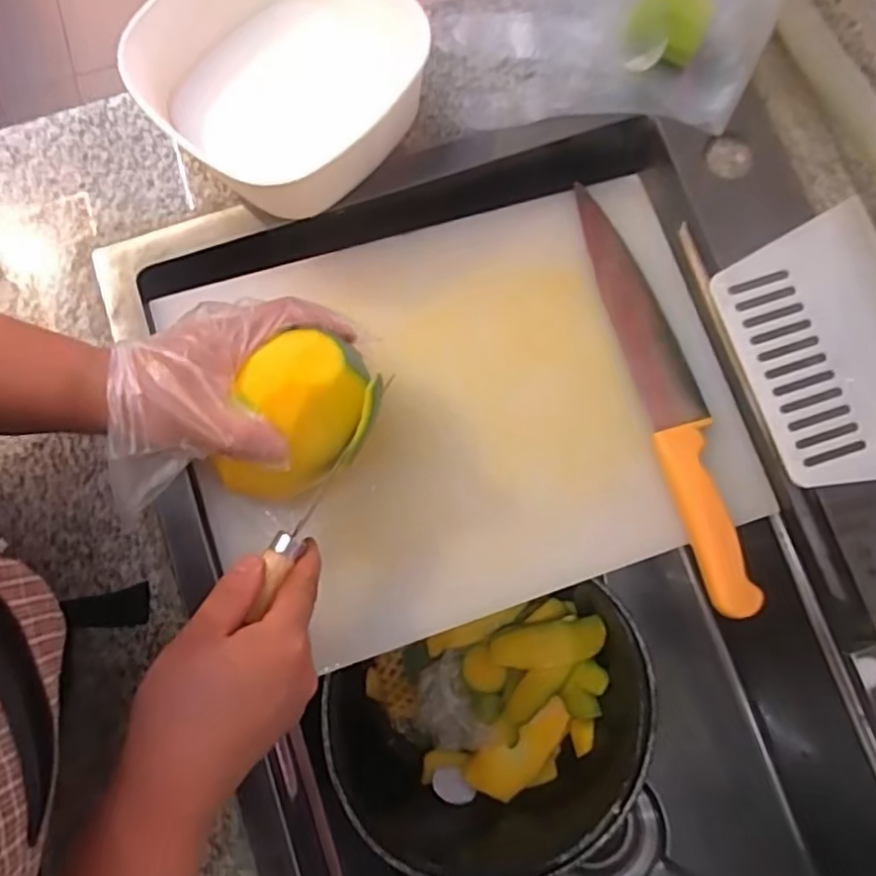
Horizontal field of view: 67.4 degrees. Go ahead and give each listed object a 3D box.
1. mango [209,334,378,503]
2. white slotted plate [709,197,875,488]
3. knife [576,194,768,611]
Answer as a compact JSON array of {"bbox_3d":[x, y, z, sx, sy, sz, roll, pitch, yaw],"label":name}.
[{"bbox_3d":[-0.076,-0.006,0.370,0.071,0.072,0.093,24,81,4],"label":"mango"},{"bbox_3d":[0.255,-0.053,0.421,0.113,0.010,0.172,-17,80,-3],"label":"white slotted plate"},{"bbox_3d":[0.158,-0.037,0.455,0.042,0.030,0.310,-13,80,-2],"label":"knife"}]

